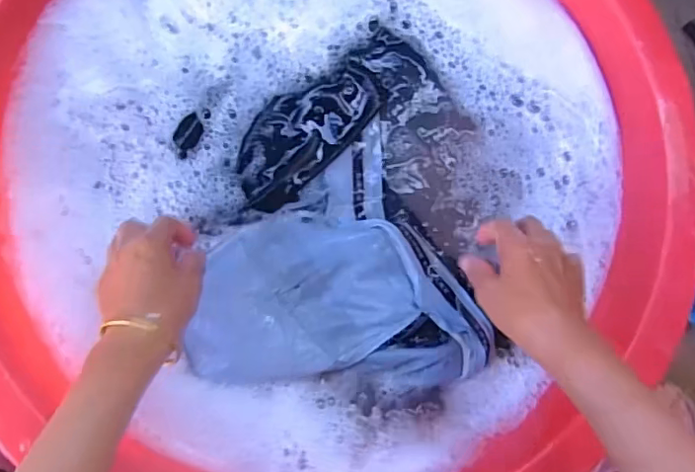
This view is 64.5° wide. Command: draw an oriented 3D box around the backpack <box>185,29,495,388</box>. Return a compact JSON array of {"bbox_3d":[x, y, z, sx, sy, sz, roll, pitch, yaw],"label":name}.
[{"bbox_3d":[0.000,-0.028,0.541,0.265,0.043,0.332,3,87,-7],"label":"backpack"}]

